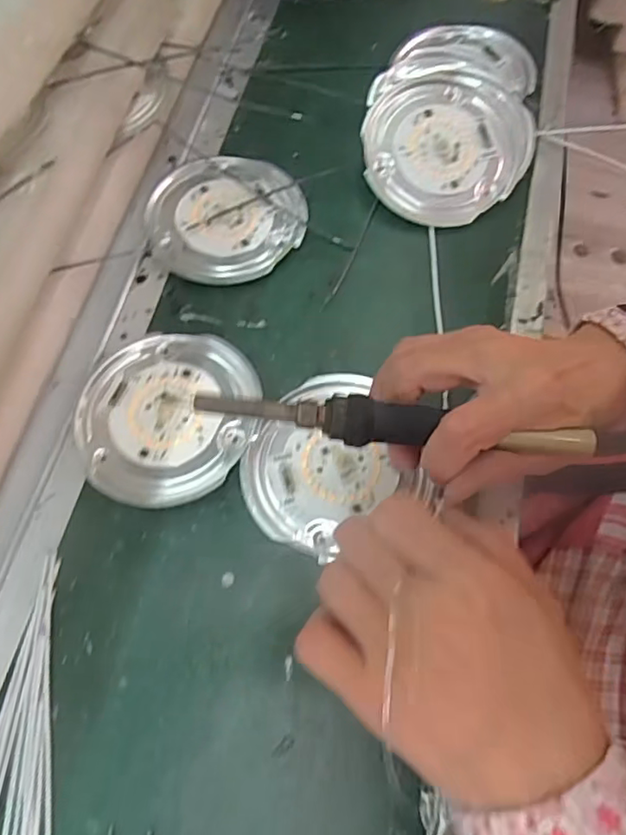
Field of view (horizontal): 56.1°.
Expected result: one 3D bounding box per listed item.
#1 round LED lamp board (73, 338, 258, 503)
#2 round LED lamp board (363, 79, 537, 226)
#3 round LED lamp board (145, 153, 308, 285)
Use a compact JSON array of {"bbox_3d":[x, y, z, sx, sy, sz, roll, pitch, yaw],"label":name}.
[{"bbox_3d":[-0.084,-0.001,0.337,0.100,0.008,0.104,0,67,0],"label":"round LED lamp board"},{"bbox_3d":[0.094,-0.184,0.401,0.118,0.011,0.107,-1,83,-4],"label":"round LED lamp board"},{"bbox_3d":[-0.058,-0.136,0.395,0.104,0.009,0.101,0,67,0],"label":"round LED lamp board"}]

